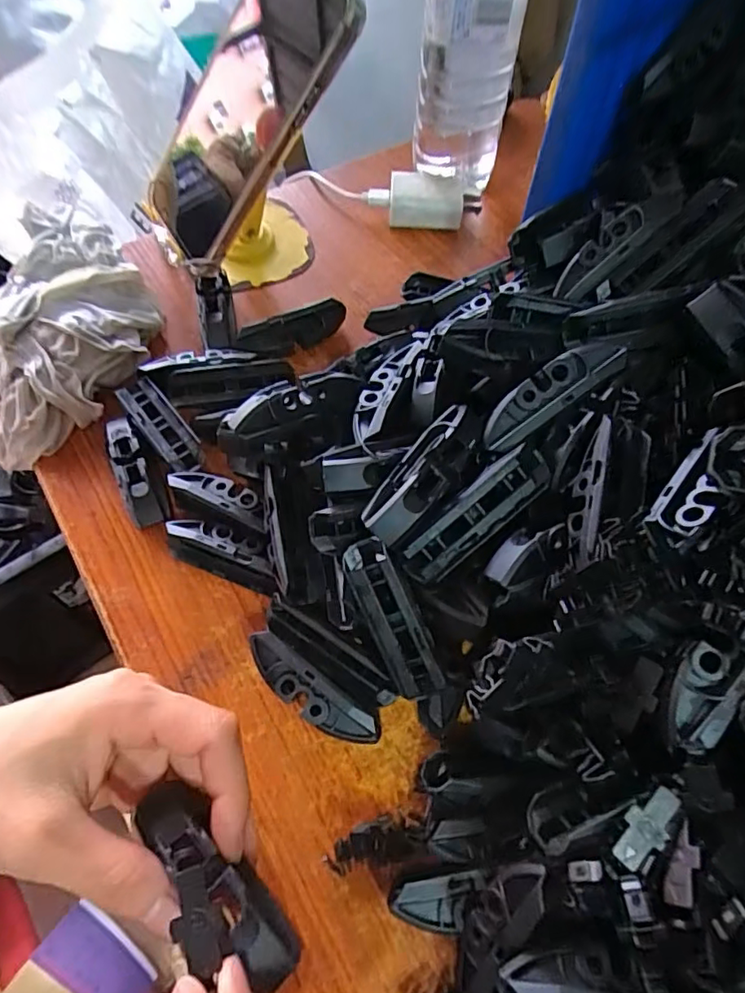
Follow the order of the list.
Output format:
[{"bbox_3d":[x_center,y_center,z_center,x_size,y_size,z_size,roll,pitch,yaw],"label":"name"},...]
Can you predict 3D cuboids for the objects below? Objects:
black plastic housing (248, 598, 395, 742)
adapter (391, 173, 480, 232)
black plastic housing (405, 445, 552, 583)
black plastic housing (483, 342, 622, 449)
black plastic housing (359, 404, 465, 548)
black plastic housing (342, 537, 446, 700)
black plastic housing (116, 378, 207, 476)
[{"bbox_3d":[-0.026,0.082,0.259,0.071,0.025,0.033,31,66,15],"label":"black plastic housing"},{"bbox_3d":[0.047,-0.220,0.421,0.066,0.023,0.039,8,62,4],"label":"adapter"},{"bbox_3d":[0.043,0.008,0.235,0.071,0.017,0.017,-40,68,-1],"label":"black plastic housing"},{"bbox_3d":[0.075,-0.045,0.243,0.068,0.011,0.022,-37,67,2],"label":"black plastic housing"},{"bbox_3d":[0.022,-0.012,0.234,0.022,0.013,0.069,30,66,14],"label":"black plastic housing"},{"bbox_3d":[0.008,0.053,0.239,0.018,0.013,0.070,-24,94,-13],"label":"black plastic housing"},{"bbox_3d":[-0.118,-0.039,0.319,0.021,0.008,0.070,-38,69,-18],"label":"black plastic housing"}]

